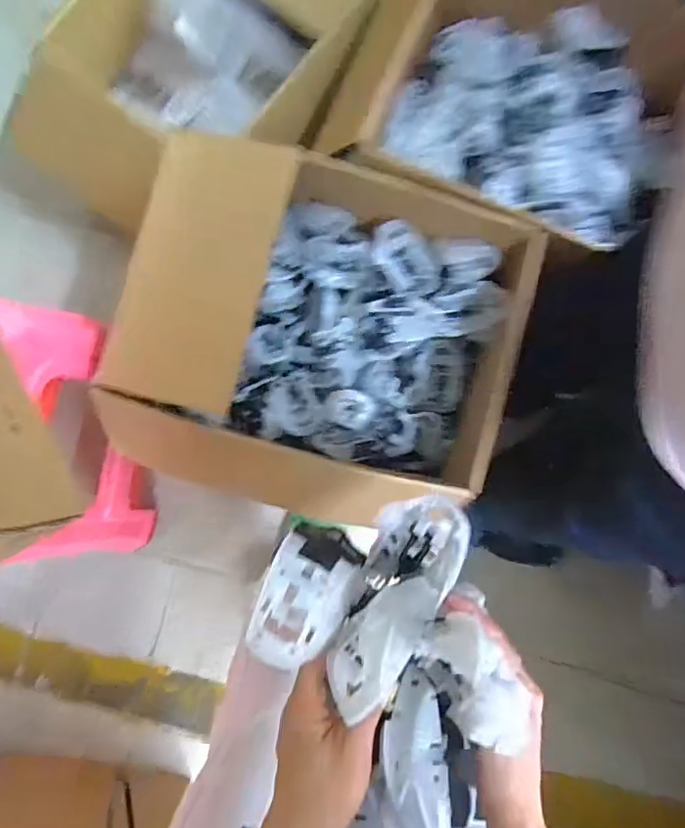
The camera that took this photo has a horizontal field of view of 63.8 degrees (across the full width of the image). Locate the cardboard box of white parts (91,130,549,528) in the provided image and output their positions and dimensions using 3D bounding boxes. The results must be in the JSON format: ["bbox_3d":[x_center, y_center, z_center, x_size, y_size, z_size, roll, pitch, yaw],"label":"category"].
[{"bbox_3d":[-0.031,-0.103,0.809,0.511,0.233,0.456,14,86,-3],"label":"cardboard box of white parts"}]

